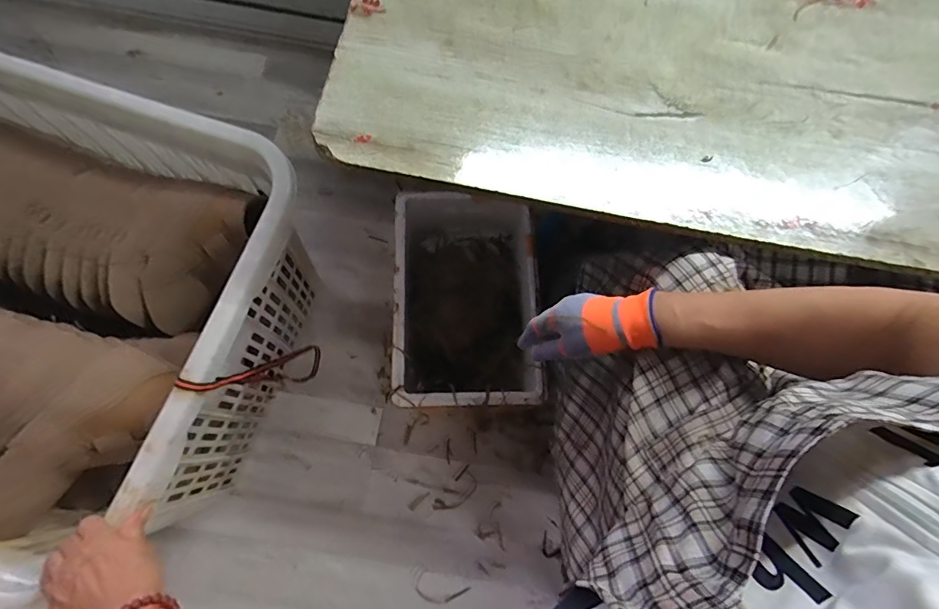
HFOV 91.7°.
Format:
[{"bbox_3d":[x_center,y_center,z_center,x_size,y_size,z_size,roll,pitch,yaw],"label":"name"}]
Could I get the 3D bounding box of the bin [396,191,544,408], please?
[{"bbox_3d":[-0.013,-0.007,0.879,0.253,0.156,0.409,-1,72,-5],"label":"bin"}]

